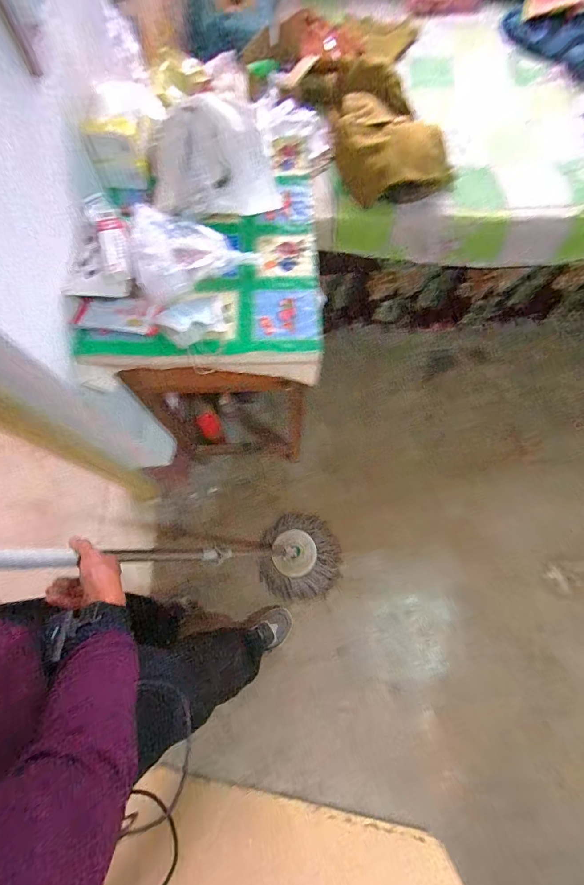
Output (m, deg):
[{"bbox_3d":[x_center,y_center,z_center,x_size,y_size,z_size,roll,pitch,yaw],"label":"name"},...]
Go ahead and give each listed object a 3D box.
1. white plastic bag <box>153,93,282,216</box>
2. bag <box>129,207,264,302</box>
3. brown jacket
[{"bbox_3d":[-0.185,-0.650,0.794,0.268,0.069,0.327,-13,70,-3],"label":"white plastic bag"},{"bbox_3d":[-0.192,-0.391,0.681,0.226,0.096,0.189,-14,70,-3],"label":"bag"},{"bbox_3d":[0.263,-1.019,1.120,0.379,0.155,0.607,-14,70,-3],"label":"brown jacket"}]

